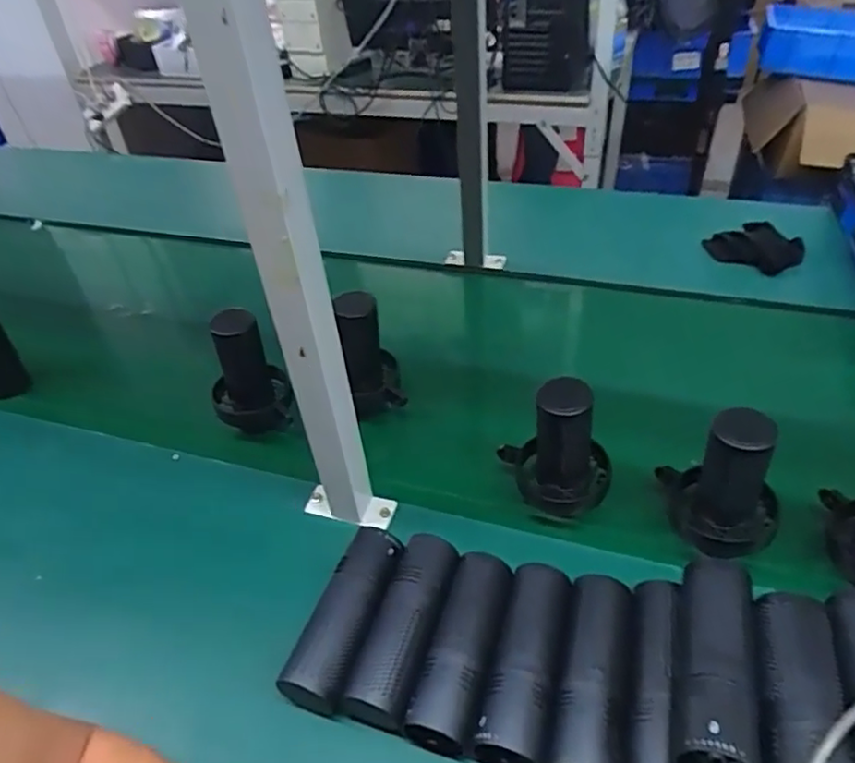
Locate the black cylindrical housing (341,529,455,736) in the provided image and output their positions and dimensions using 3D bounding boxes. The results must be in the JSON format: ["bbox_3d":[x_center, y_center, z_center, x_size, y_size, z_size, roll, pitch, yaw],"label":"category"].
[{"bbox_3d":[-0.018,0.223,0.568,0.054,0.050,0.162,11,45,17],"label":"black cylindrical housing"}]

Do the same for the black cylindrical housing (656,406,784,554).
[{"bbox_3d":[0.285,0.105,0.602,0.109,0.172,0.077,17,47,23],"label":"black cylindrical housing"}]

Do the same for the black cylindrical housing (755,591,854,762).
[{"bbox_3d":[0.264,0.232,0.448,0.060,0.056,0.164,5,44,12],"label":"black cylindrical housing"}]

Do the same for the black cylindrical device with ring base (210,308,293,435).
[{"bbox_3d":[-0.229,-0.009,0.779,0.085,0.147,0.092,-3,43,3],"label":"black cylindrical device with ring base"}]

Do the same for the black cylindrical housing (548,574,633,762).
[{"bbox_3d":[0.139,0.248,0.526,0.054,0.049,0.167,9,45,15],"label":"black cylindrical housing"}]

